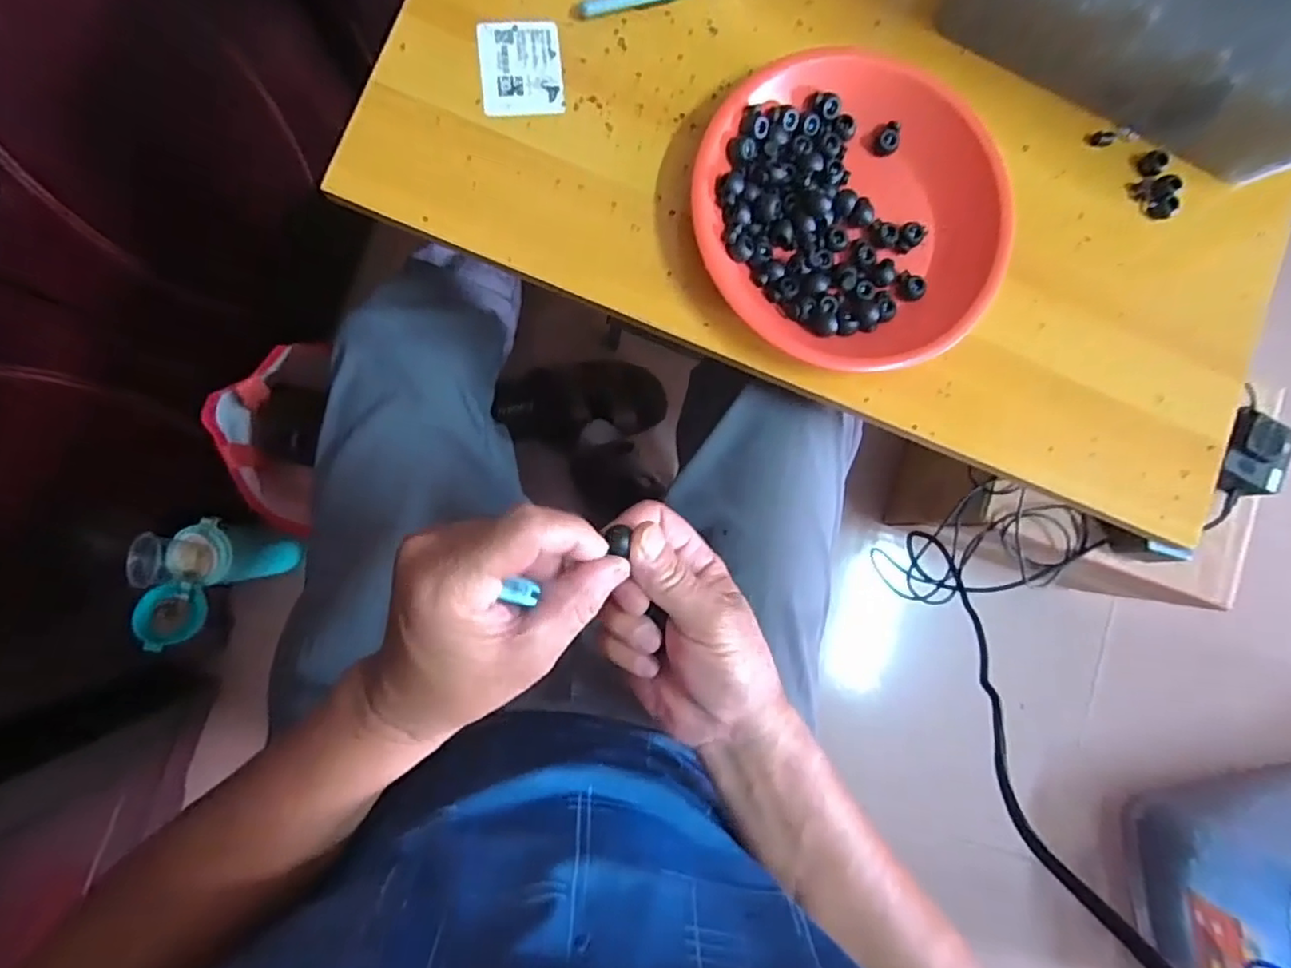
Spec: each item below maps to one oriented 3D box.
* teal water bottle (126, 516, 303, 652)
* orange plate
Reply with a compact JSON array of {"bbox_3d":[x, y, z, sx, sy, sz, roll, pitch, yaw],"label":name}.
[{"bbox_3d":[-0.460,0.096,0.667,0.086,0.163,0.121,35,84,-2],"label":"teal water bottle"},{"bbox_3d":[0.125,-0.167,0.392,0.176,0.029,0.193,0,86,-5],"label":"orange plate"}]

